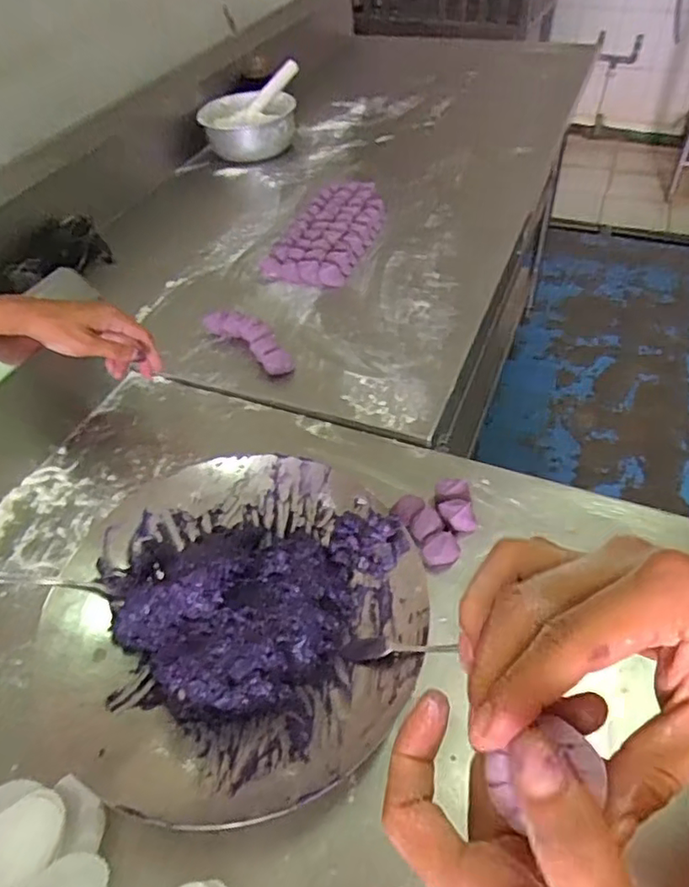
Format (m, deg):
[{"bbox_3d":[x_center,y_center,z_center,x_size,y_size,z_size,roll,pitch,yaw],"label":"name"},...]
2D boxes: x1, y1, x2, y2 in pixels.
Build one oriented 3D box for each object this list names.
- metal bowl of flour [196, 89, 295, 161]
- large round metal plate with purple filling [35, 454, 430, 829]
[{"bbox_3d":[-0.188,-0.624,1.189,0.185,0.074,0.181,-2,48,2],"label":"metal bowl of flour"},{"bbox_3d":[-0.090,0.144,0.511,0.297,0.062,0.300,-2,48,2],"label":"large round metal plate with purple filling"}]

